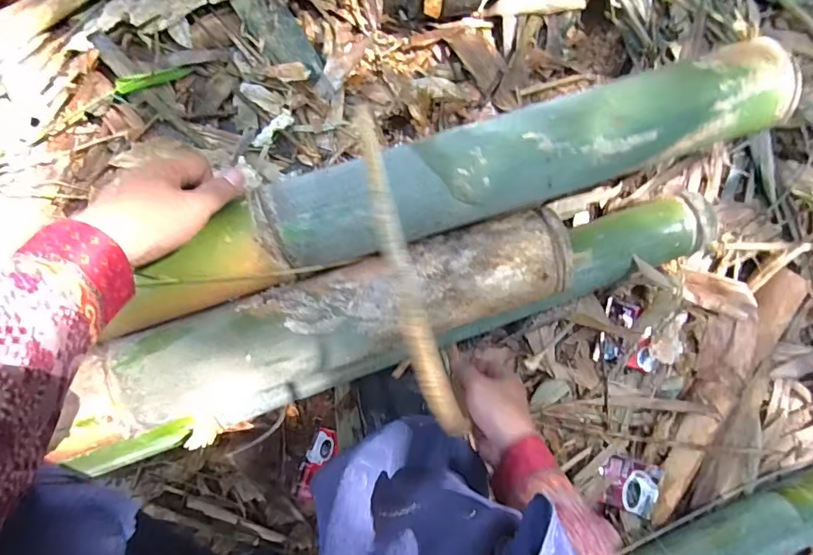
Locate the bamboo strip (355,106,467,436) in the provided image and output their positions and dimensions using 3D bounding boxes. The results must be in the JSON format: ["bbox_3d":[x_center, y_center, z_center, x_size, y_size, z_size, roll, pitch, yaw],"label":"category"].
[{"bbox_3d":[0.000,-0.004,0.357,0.026,0.028,0.256,-15,89,-7],"label":"bamboo strip"}]

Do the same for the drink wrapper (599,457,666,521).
[{"bbox_3d":[0.299,0.279,0.638,0.081,0.017,0.069,15,90,-8],"label":"drink wrapper"}]

